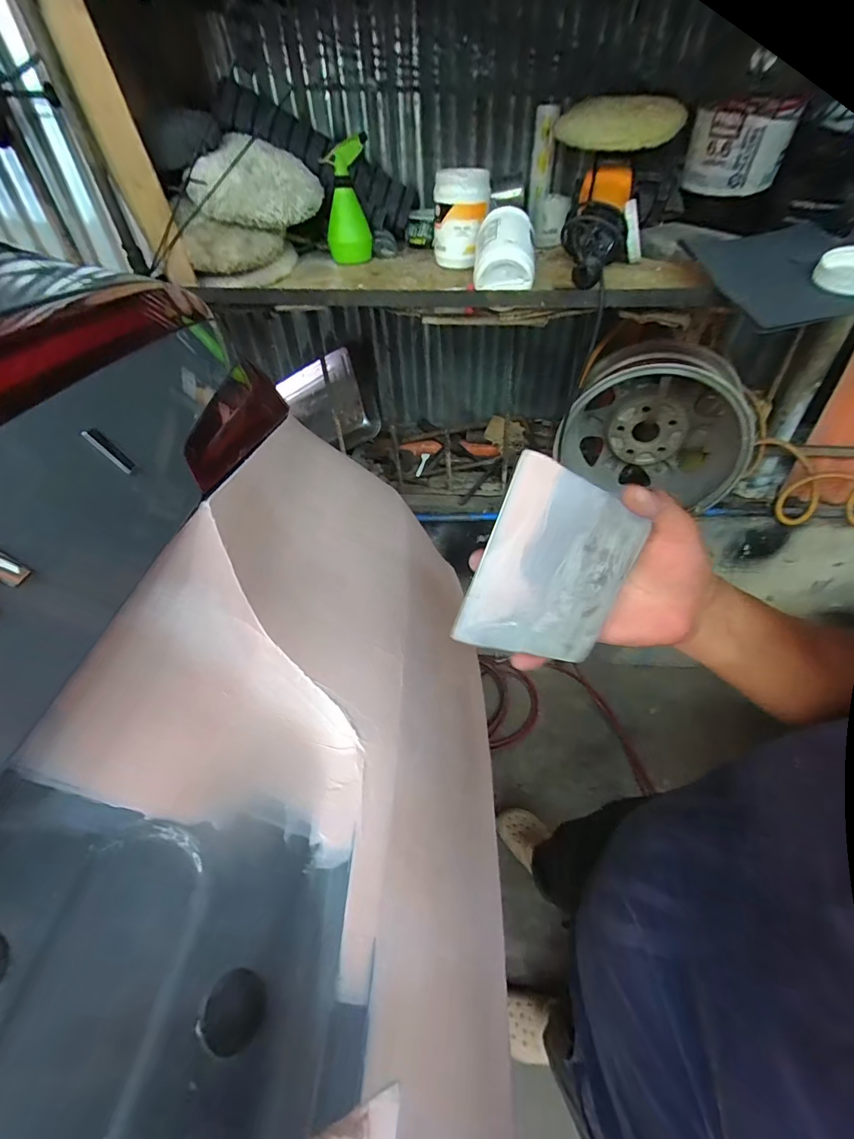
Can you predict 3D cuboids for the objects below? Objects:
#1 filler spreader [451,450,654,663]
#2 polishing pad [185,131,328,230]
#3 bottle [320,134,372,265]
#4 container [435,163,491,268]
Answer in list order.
[{"bbox_3d":[0.087,0.001,0.311,0.098,0.135,0.004,18,19,-2],"label":"filler spreader"},{"bbox_3d":[-0.296,-0.695,0.794,0.204,0.042,0.214,16,66,-8],"label":"polishing pad"},{"bbox_3d":[-0.152,-0.690,0.851,0.089,0.184,0.075,-9,45,-6],"label":"bottle"},{"bbox_3d":[0.060,-0.628,0.796,0.097,0.137,0.105,2,45,5],"label":"container"}]

